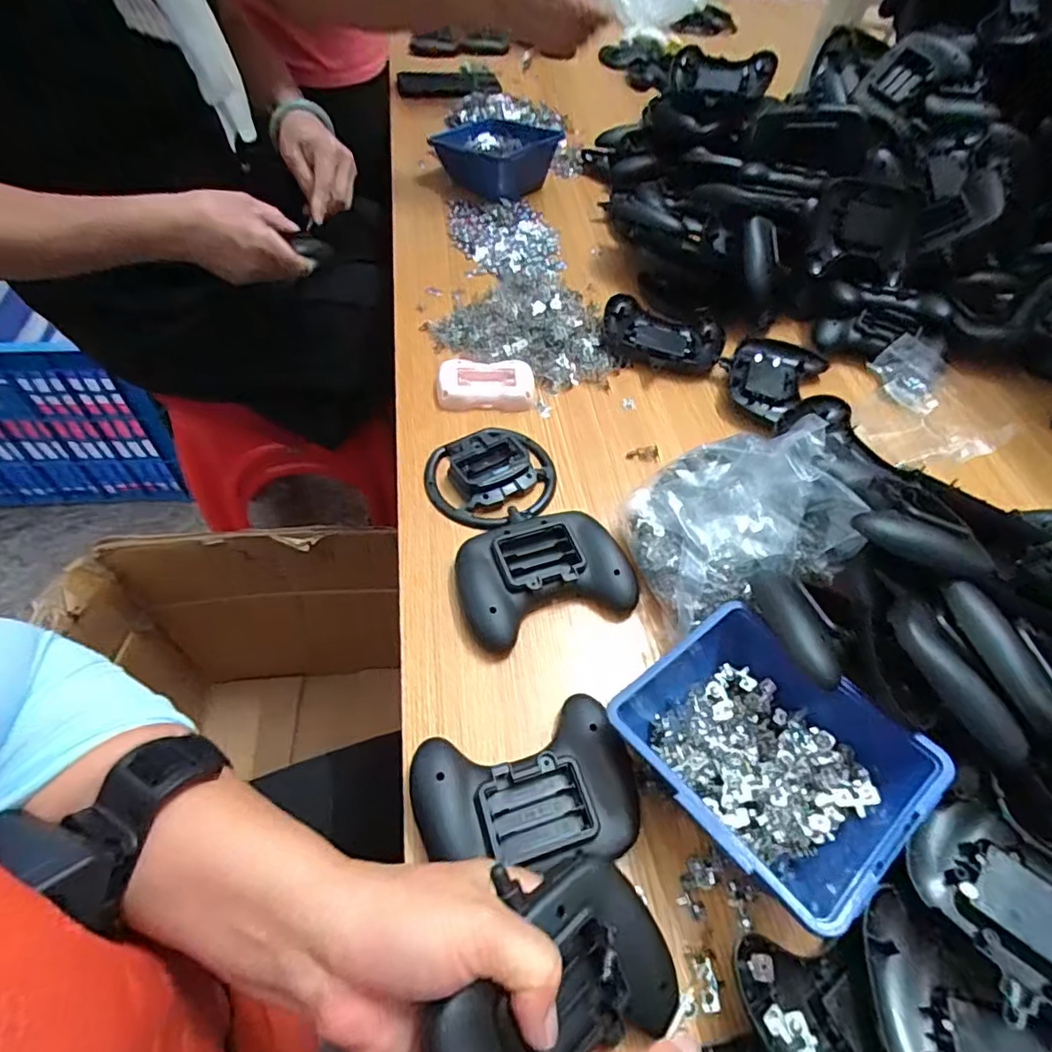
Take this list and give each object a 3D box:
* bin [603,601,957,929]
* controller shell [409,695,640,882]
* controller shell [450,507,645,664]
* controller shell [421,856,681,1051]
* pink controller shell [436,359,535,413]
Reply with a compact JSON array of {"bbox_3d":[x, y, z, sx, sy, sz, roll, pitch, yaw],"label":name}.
[{"bbox_3d":[0.133,0.123,0.329,0.127,0.062,0.137,-33,63,-23],"label":"bin"},{"bbox_3d":[0.001,0.150,0.328,0.118,0.023,0.082,-14,57,-12],"label":"controller shell"},{"bbox_3d":[0.014,0.034,0.412,0.119,0.021,0.084,-16,57,-13],"label":"controller shell"},{"bbox_3d":[0.010,0.193,0.252,0.118,0.034,0.076,-2,67,-32],"label":"controller shell"},{"bbox_3d":[-0.036,-0.129,0.531,0.086,0.014,0.056,3,55,-1],"label":"pink controller shell"}]

